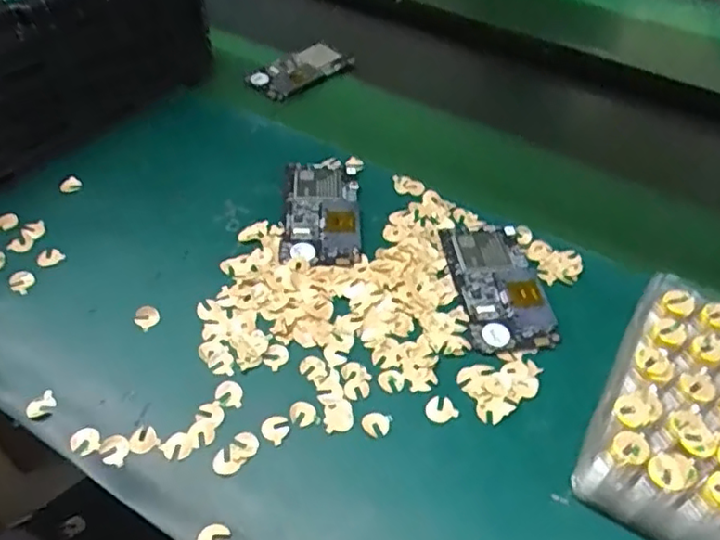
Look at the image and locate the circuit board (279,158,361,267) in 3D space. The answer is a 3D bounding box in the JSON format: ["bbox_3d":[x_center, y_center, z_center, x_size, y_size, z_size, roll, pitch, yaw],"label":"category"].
[{"bbox_3d":[-0.033,-0.054,0.537,0.063,0.013,0.120,1,46,-3],"label":"circuit board"}]

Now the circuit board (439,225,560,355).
[{"bbox_3d":[0.109,0.010,0.488,0.067,0.008,0.118,-4,47,-8],"label":"circuit board"}]

